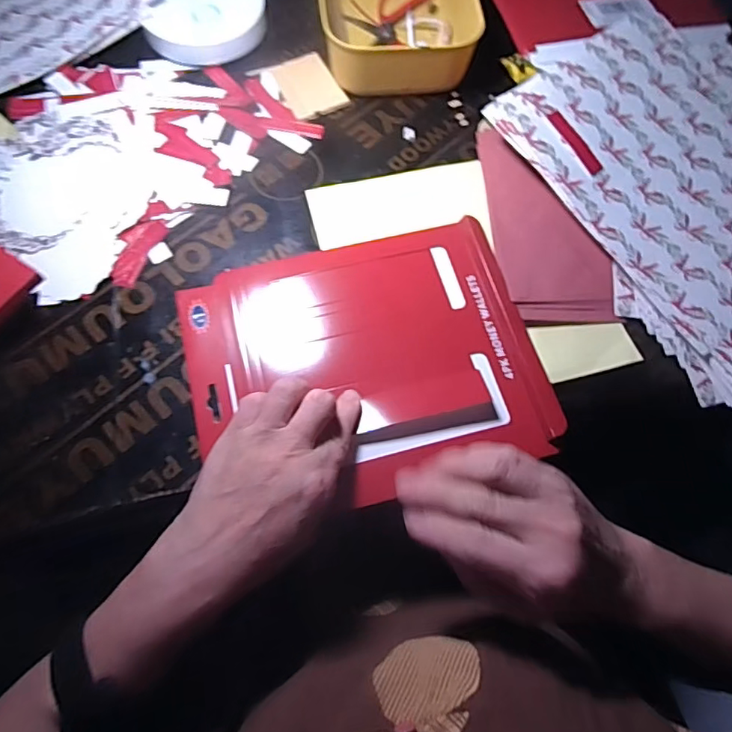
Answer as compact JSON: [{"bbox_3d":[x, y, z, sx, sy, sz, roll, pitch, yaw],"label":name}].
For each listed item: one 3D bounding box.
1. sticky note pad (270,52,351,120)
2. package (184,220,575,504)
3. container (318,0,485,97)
[{"bbox_3d":[-0.054,-0.261,0.490,0.051,0.004,0.071,-26,72,-10],"label":"sticky note pad"},{"bbox_3d":[-0.002,-0.005,0.397,0.247,0.016,0.197,-15,71,-6],"label":"package"},{"bbox_3d":[0.026,-0.349,0.506,0.135,0.053,0.185,-6,70,-3],"label":"container"}]

